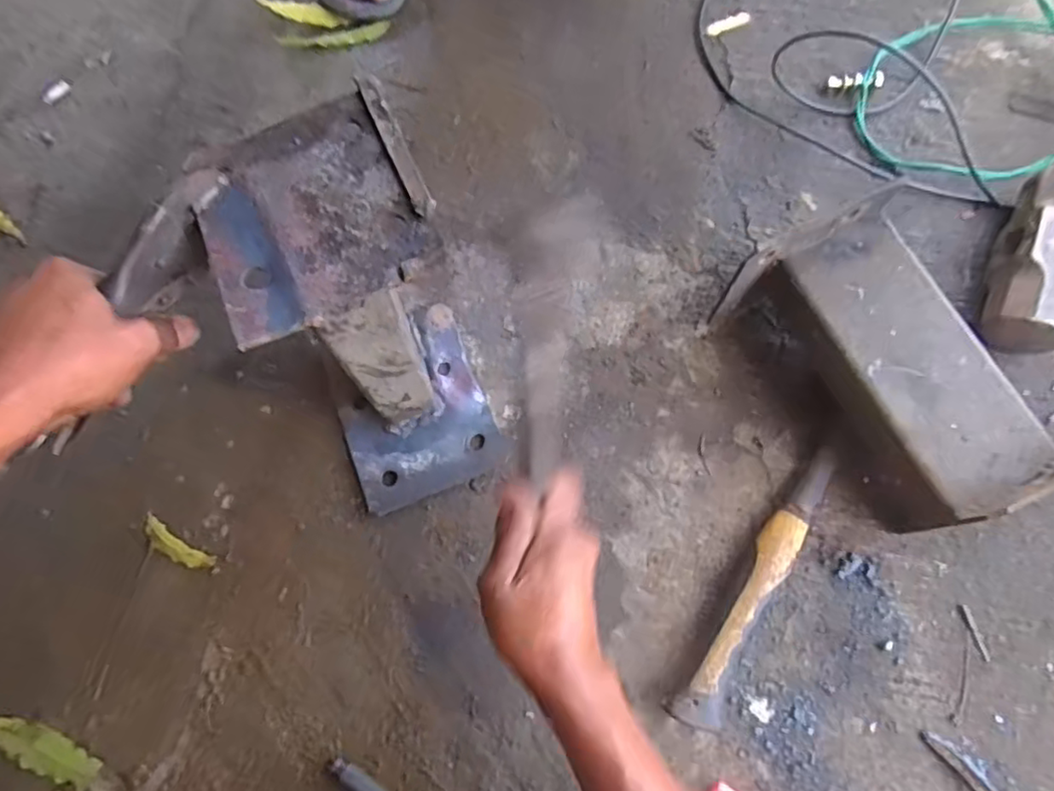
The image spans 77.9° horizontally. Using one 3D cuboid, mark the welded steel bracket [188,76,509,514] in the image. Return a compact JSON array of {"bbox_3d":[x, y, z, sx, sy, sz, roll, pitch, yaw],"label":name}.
[{"bbox_3d":[-0.114,-0.049,0.490,0.138,0.234,0.218,-17,75,-3],"label":"welded steel bracket"}]

